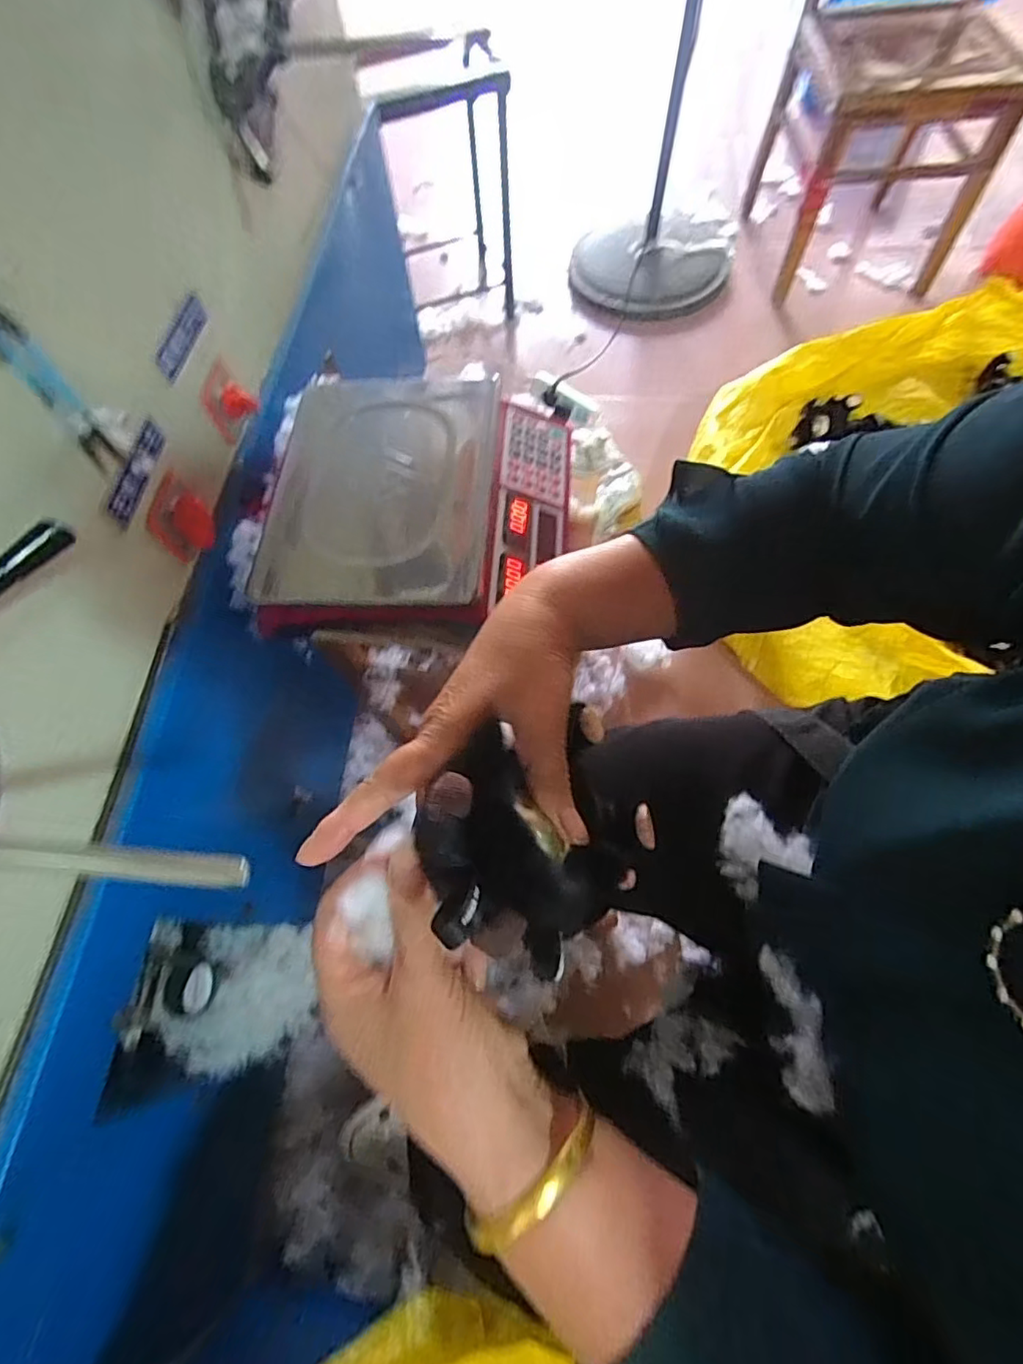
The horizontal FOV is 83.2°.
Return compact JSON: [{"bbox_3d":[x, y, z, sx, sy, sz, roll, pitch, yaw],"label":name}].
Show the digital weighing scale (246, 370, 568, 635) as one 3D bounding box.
[{"bbox_3d":[-0.095,-0.187,0.618,0.307,0.098,0.307,-1,66,3],"label":"digital weighing scale"}]

